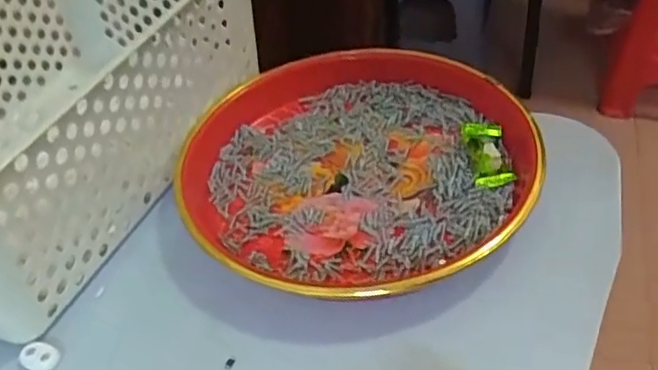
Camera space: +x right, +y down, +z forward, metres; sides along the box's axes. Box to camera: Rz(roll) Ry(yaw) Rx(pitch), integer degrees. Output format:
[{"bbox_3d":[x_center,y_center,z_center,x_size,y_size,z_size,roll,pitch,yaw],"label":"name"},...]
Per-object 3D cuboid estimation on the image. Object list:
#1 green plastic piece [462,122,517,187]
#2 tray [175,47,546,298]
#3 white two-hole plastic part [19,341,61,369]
[{"bbox_3d":[0.099,-0.022,0.402,0.024,0.011,0.052,-7,54,0],"label":"green plastic piece"},{"bbox_3d":[0.018,-0.012,0.405,0.216,0.037,0.214,-26,45,-21],"label":"tray"},{"bbox_3d":[-0.153,0.090,0.339,0.023,0.004,0.016,15,46,23],"label":"white two-hole plastic part"}]

